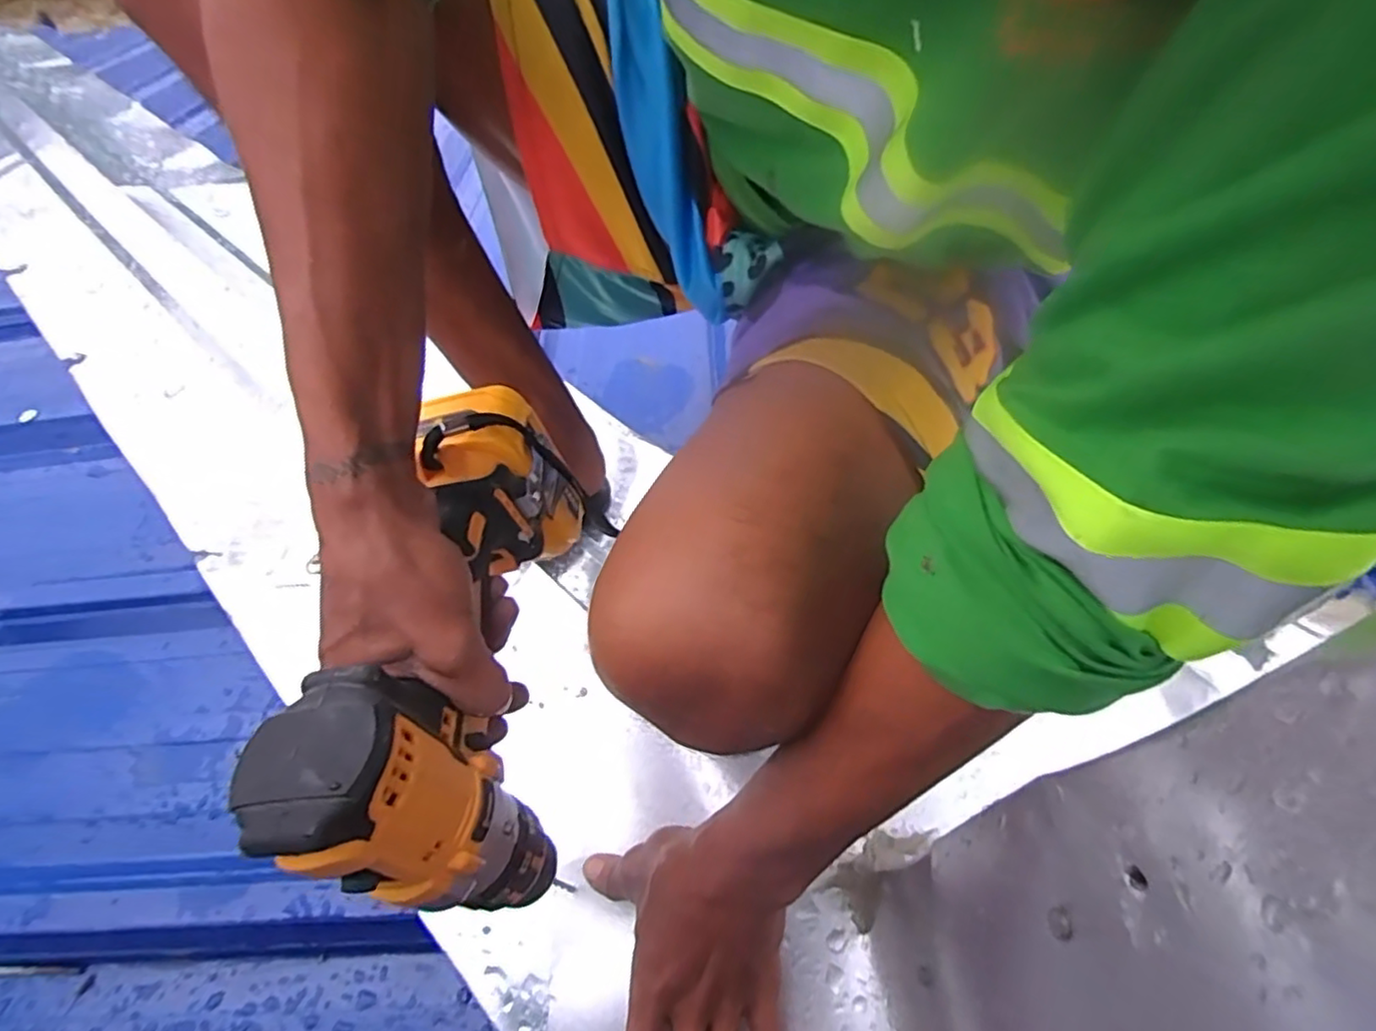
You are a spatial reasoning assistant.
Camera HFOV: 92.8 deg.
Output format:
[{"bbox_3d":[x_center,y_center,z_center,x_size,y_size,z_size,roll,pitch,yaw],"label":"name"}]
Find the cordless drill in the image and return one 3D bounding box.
[{"bbox_3d":[-0.111,0.048,0.309,0.080,0.138,0.235,-16,53,20],"label":"cordless drill"}]

